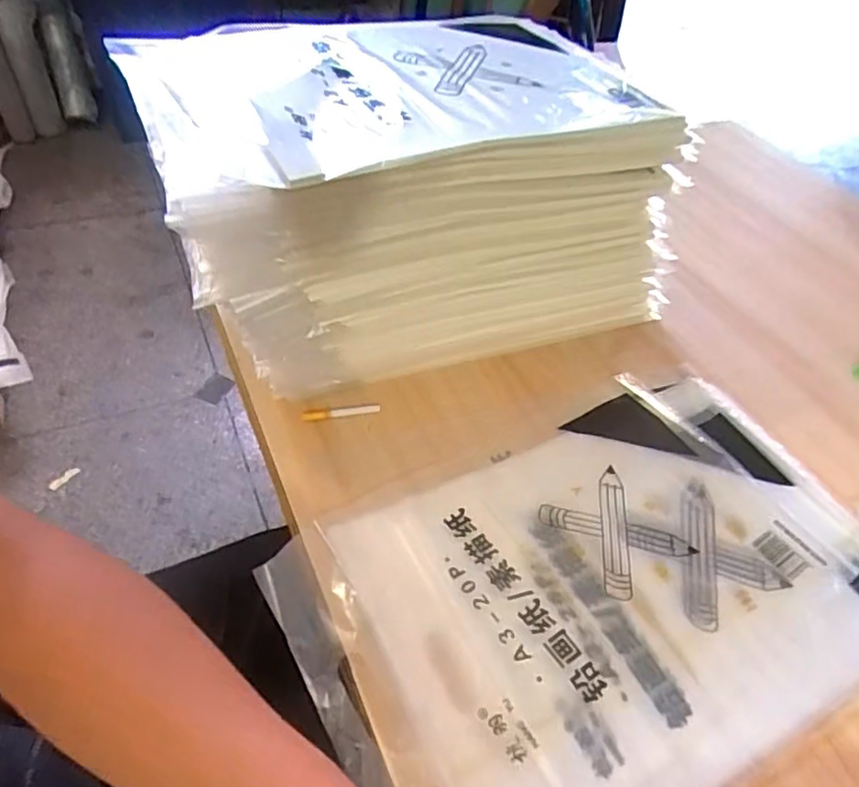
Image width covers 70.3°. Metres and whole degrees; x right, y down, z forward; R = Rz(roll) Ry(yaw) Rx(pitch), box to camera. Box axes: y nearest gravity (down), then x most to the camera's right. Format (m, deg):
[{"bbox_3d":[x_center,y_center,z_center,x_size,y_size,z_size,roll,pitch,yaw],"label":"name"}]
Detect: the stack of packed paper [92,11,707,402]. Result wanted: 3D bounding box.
[{"bbox_3d":[-0.024,-0.229,0.717,0.545,0.280,0.346,-16,53,-22],"label":"stack of packed paper"}]

